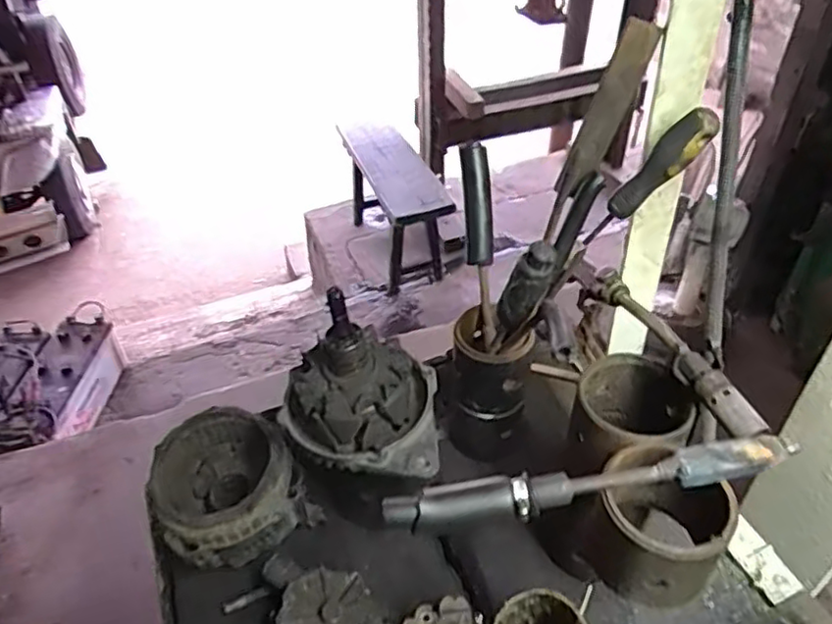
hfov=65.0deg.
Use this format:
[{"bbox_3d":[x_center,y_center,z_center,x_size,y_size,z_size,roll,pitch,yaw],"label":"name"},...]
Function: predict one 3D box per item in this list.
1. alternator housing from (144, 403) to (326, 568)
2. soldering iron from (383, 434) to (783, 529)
[{"bbox_3d":[-0.192,0.182,0.661,0.133,0.104,0.132,-34,52,-28],"label":"alternator housing"},{"bbox_3d":[0.115,0.115,0.439,0.269,0.024,0.029,-6,41,-4],"label":"soldering iron"}]

